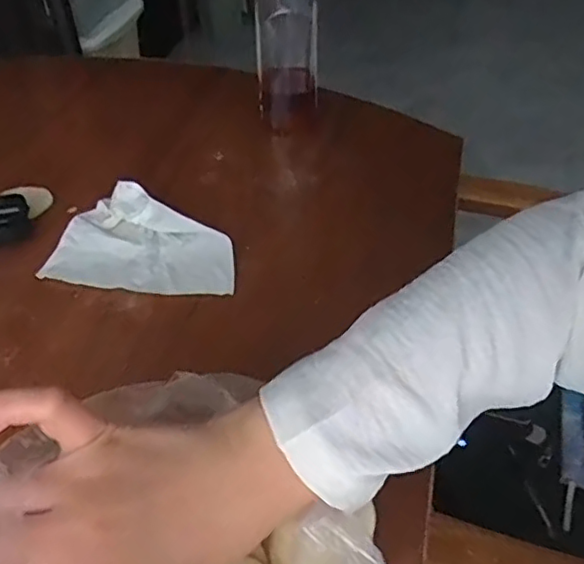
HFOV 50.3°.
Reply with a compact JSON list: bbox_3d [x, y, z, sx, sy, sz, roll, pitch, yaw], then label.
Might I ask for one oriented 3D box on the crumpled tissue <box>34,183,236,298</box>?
[{"bbox_3d":[-0.120,-0.035,0.523,0.155,0.023,0.101,11,46,12],"label":"crumpled tissue"}]

